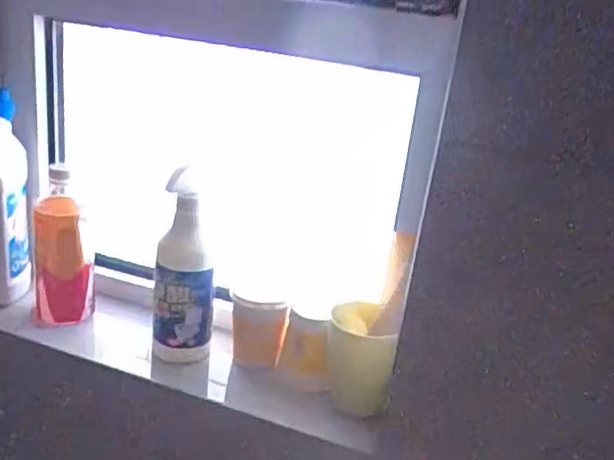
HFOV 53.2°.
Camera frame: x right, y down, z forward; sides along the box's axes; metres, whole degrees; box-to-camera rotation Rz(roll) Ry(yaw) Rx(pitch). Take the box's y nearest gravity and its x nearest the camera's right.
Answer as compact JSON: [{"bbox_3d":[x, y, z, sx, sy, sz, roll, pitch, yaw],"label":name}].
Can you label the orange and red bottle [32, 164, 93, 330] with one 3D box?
[{"bbox_3d":[-0.249,0.018,0.624,0.057,0.161,0.072,-1,25,-19],"label":"orange and red bottle"}]

